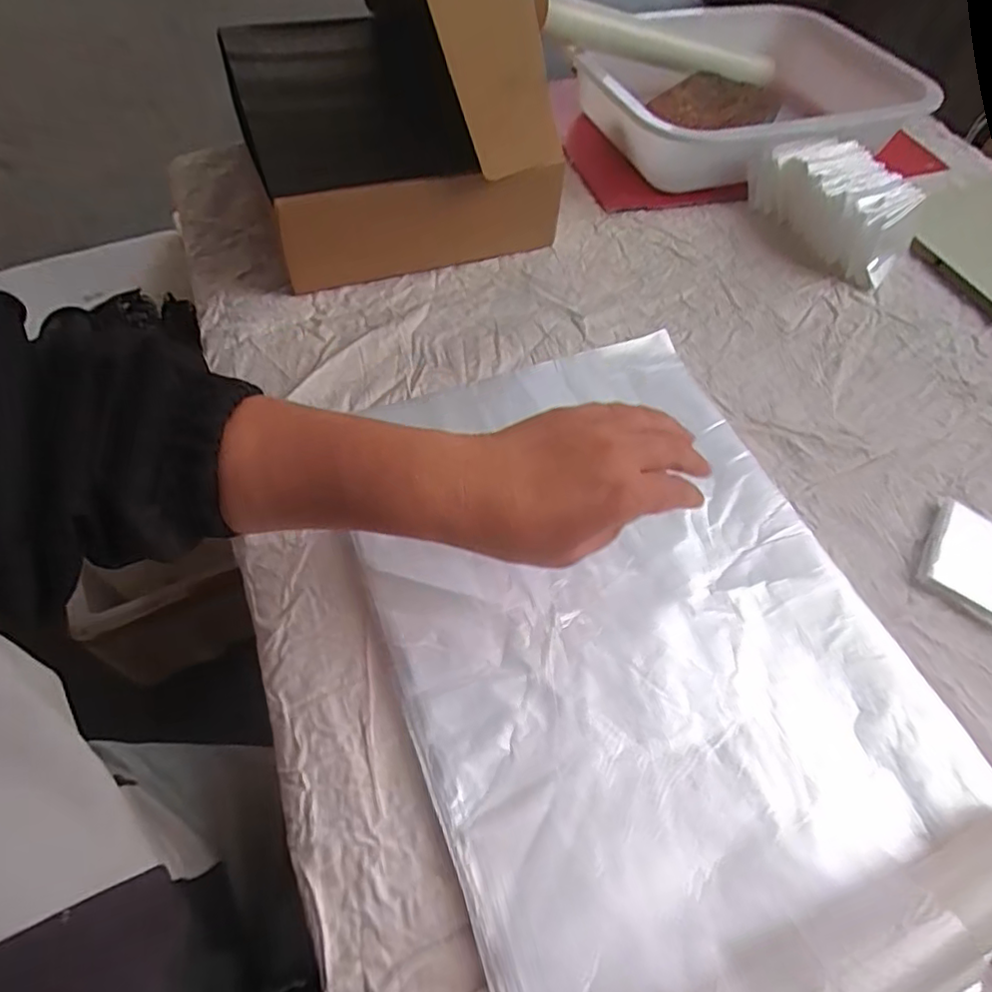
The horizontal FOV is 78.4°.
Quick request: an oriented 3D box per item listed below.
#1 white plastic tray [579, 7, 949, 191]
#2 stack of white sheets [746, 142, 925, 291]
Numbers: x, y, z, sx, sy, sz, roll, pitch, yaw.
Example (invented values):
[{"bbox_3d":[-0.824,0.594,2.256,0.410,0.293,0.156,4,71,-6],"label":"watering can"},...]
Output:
[{"bbox_3d":[0.289,-0.481,0.730,0.357,0.087,0.286,-8,58,-10],"label":"white plastic tray"},{"bbox_3d":[0.358,-0.302,0.629,0.098,0.066,0.174,-25,62,-19],"label":"stack of white sheets"}]

